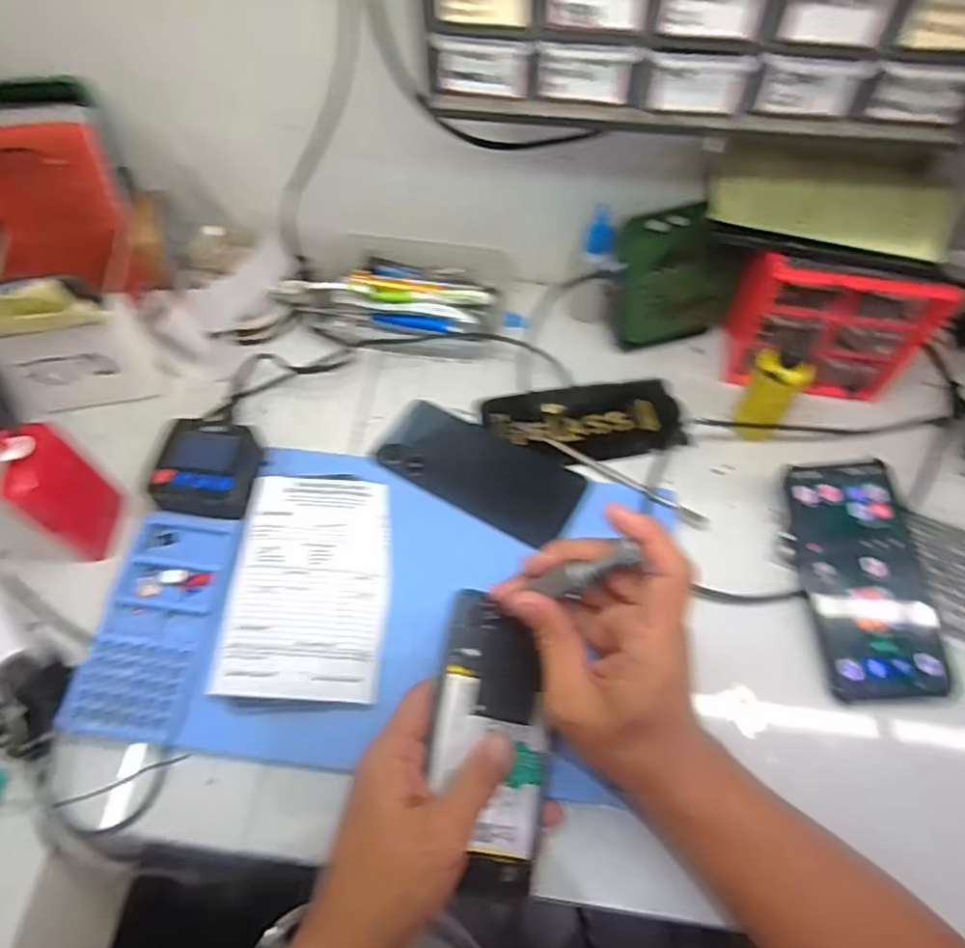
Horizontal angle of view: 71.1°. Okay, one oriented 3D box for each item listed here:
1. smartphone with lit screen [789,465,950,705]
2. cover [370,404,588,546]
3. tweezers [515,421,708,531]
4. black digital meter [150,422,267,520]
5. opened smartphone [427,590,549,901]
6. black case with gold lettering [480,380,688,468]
[{"bbox_3d":[0.262,0.067,0.460,0.077,0.015,0.161,-5,65,7],"label":"smartphone with lit screen"},{"bbox_3d":[-0.002,-0.006,0.517,0.154,0.009,0.073,27,64,15],"label":"cover"},{"bbox_3d":[0.097,-0.004,0.519,0.164,0.009,0.013,34,65,20],"label":"tweezers"},{"bbox_3d":[-0.202,-0.004,0.493,0.067,0.025,0.073,2,60,2],"label":"black digital meter"},{"bbox_3d":[0.006,0.153,0.393,0.071,0.009,0.159,14,66,-17],"label":"opened smartphone"},{"bbox_3d":[0.082,-0.040,0.541,0.152,0.017,0.070,-5,60,-2],"label":"black case with gold lettering"}]

